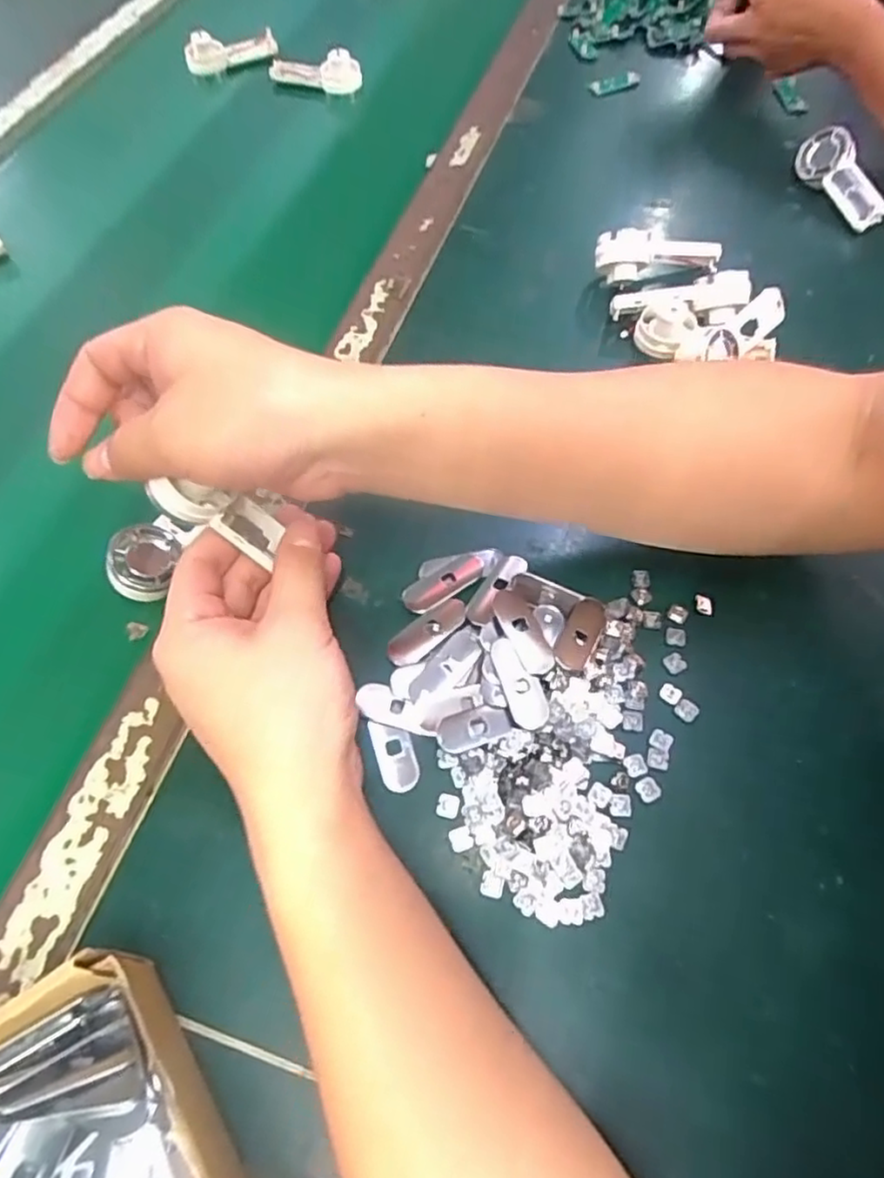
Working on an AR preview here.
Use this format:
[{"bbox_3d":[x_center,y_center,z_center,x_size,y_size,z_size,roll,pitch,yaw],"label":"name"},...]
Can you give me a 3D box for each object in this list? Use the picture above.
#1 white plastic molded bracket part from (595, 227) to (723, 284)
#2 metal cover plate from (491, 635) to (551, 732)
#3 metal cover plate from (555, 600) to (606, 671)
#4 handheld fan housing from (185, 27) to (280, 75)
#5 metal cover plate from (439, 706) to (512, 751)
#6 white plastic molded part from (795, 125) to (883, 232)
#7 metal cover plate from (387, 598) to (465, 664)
[{"bbox_3d":[0.162,-0.242,0.497,0.095,0.042,0.022,-5,61,-2],"label":"white plastic molded bracket part"},{"bbox_3d":[0.039,0.048,0.348,0.018,0.005,0.049,-20,63,-10],"label":"metal cover plate"},{"bbox_3d":[0.075,0.024,0.364,0.019,0.005,0.046,22,64,12],"label":"metal cover plate"},{"bbox_3d":[-0.205,-0.525,0.656,0.088,0.035,0.028,-19,62,-9],"label":"handheld fan housing"},{"bbox_3d":[0.016,0.070,0.340,0.036,0.004,0.017,-16,62,-9],"label":"metal cover plate"},{"bbox_3d":[0.328,-0.336,0.547,0.019,0.040,0.094,-23,64,-12],"label":"white plastic molded part"},{"bbox_3d":[-0.008,0.023,0.373,0.053,0.006,0.016,-37,67,-18],"label":"metal cover plate"}]

